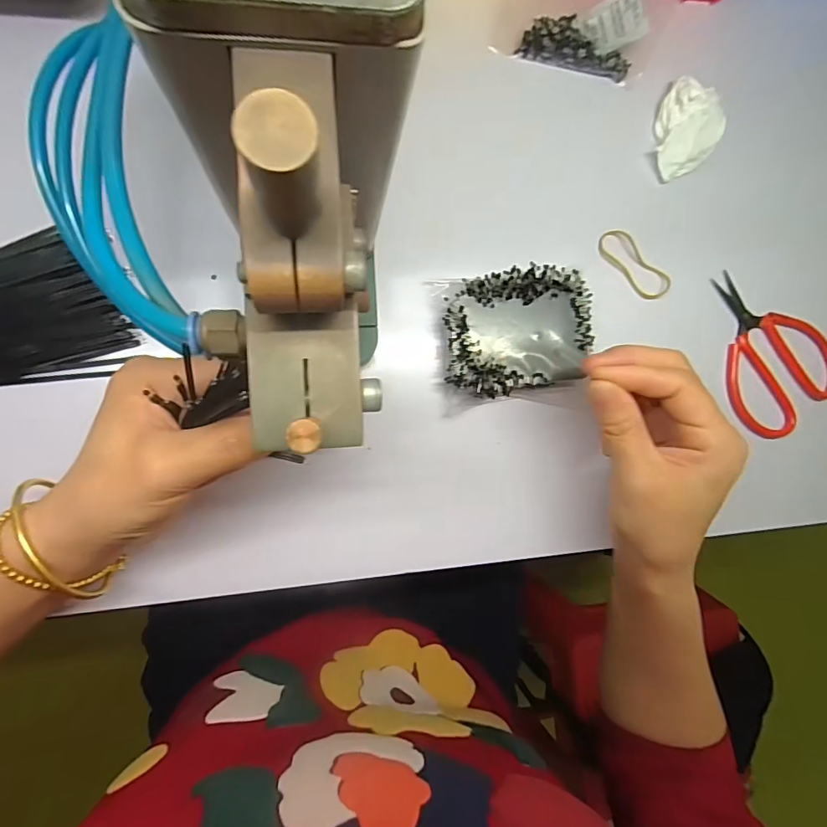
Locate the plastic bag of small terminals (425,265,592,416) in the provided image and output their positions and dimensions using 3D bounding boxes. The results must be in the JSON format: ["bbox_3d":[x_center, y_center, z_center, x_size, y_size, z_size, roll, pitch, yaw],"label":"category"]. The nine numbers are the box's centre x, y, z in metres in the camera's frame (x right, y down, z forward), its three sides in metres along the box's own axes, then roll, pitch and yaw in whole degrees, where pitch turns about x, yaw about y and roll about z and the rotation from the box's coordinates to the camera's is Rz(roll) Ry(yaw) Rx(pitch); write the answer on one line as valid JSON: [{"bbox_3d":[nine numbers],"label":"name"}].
[{"bbox_3d":[0.062,-0.044,0.293,0.092,0.020,0.083,-9,91,-8],"label":"plastic bag of small terminals"}]

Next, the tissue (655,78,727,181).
[{"bbox_3d":[0.178,-0.181,0.310,0.040,0.015,0.059,20,87,-8],"label":"tissue"}]

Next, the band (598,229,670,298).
[{"bbox_3d":[0.145,-0.096,0.313,0.056,0.004,0.019,44,84,-6],"label":"band"}]

